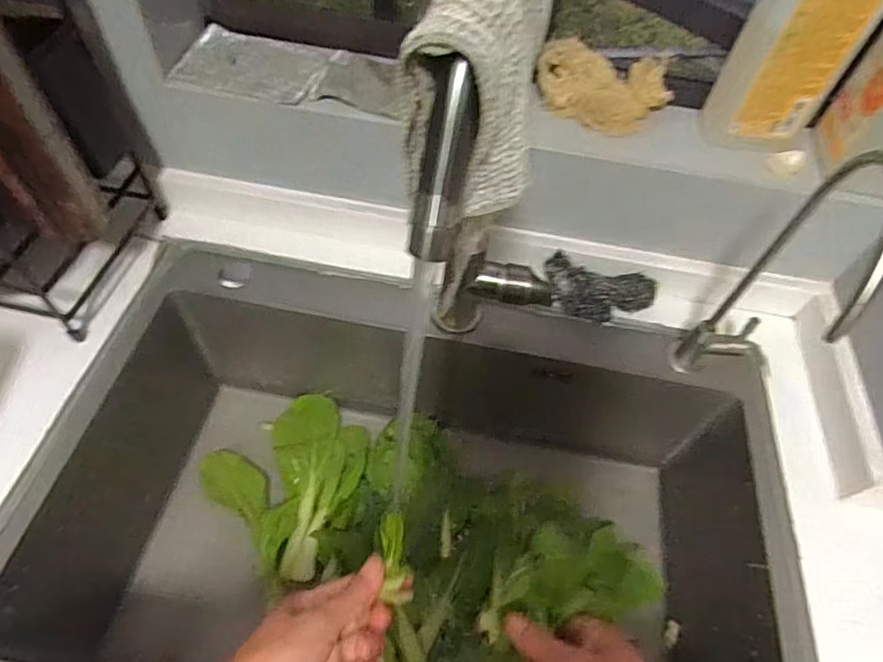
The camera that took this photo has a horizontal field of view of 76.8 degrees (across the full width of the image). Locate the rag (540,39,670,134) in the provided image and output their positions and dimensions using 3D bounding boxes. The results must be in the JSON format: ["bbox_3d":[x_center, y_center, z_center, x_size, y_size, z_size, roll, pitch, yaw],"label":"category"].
[{"bbox_3d":[0.165,-0.245,0.565,0.127,0.046,0.085,20,56,9],"label":"rag"}]

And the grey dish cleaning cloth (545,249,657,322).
[{"bbox_3d":[0.180,-0.044,0.628,0.124,0.048,0.054,9,55,1],"label":"grey dish cleaning cloth"}]

